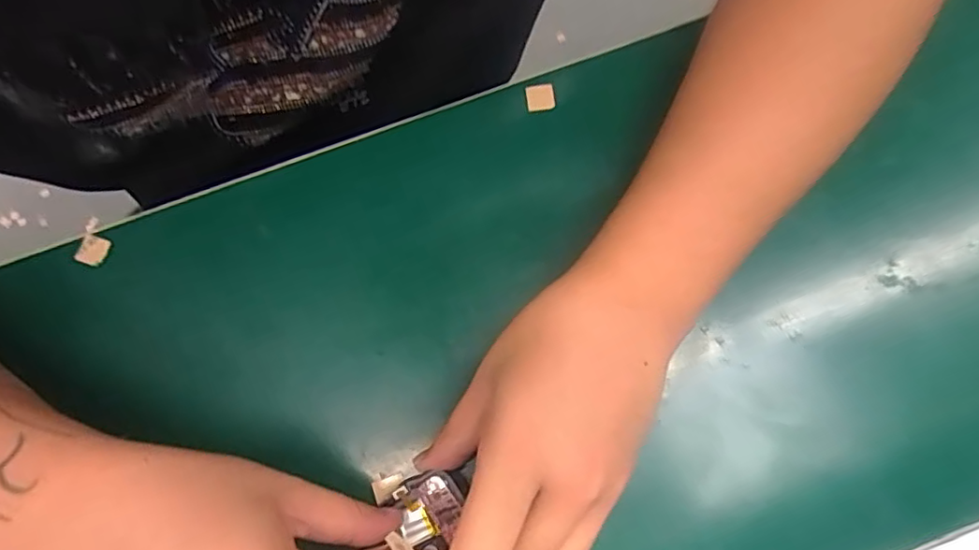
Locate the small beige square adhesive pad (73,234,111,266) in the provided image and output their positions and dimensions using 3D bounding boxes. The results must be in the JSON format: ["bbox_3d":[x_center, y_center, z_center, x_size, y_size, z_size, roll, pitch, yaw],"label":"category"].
[{"bbox_3d":[-0.220,-0.013,0.318,0.015,0.006,0.016,17,76,7],"label":"small beige square adhesive pad"}]

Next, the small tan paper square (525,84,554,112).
[{"bbox_3d":[0.029,-0.103,0.330,0.016,0.004,0.016,-5,74,1],"label":"small tan paper square"}]

